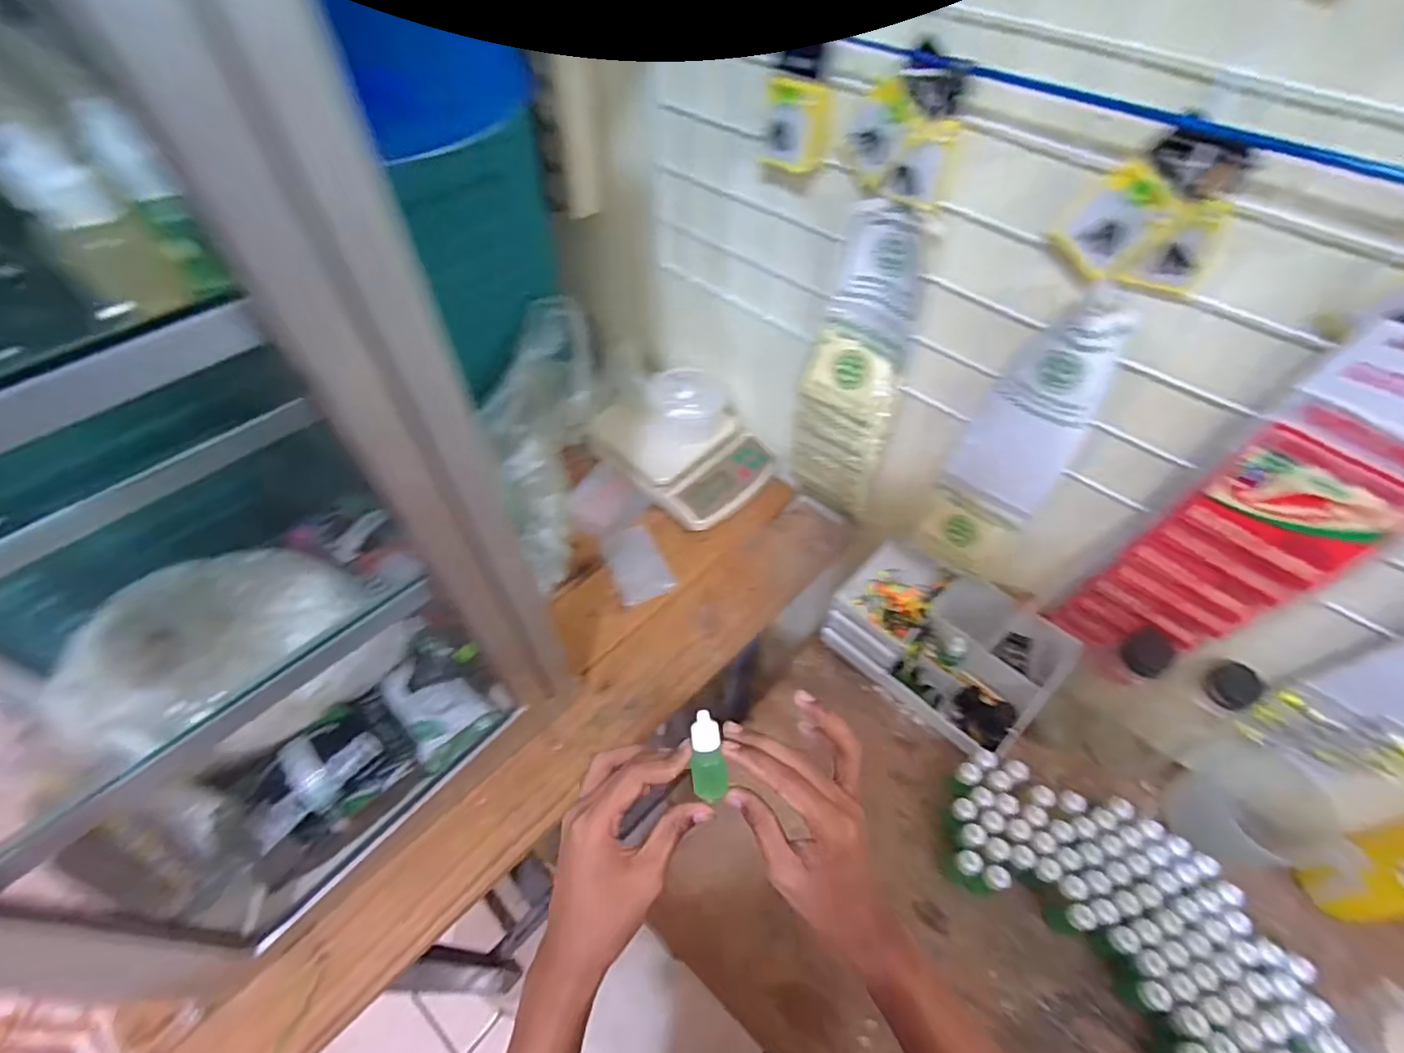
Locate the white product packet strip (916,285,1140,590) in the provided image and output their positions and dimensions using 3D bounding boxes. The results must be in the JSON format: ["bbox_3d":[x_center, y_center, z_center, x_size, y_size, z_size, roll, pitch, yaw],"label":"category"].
[{"bbox_3d":[0.285,-0.067,0.572,0.094,0.316,0.046,23,57,22],"label":"white product packet strip"}]

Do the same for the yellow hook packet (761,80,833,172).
[{"bbox_3d":[0.076,-0.322,0.498,0.055,0.062,0.007,27,56,17],"label":"yellow hook packet"}]

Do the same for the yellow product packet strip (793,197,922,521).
[{"bbox_3d":[0.151,-0.137,0.623,0.102,0.341,0.046,31,58,20],"label":"yellow product packet strip"}]

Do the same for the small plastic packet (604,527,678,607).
[{"bbox_3d":[-0.077,0.040,0.718,0.061,0.011,0.101,-20,56,-17],"label":"small plastic packet"}]

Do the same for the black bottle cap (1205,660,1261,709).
[{"bbox_3d":[0.471,0.141,0.547,0.027,0.030,0.037,-19,56,-16],"label":"black bottle cap"}]

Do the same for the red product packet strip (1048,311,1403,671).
[{"bbox_3d":[0.414,0.018,0.474,0.115,0.364,0.026,35,59,22],"label":"red product packet strip"}]

